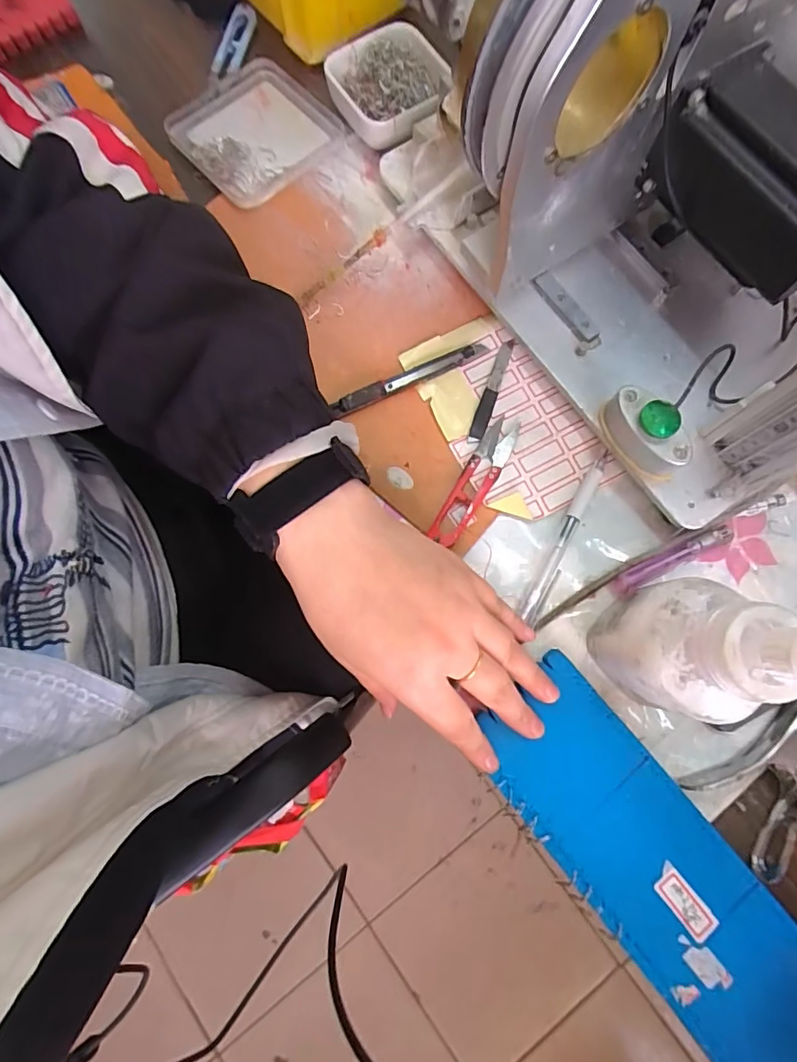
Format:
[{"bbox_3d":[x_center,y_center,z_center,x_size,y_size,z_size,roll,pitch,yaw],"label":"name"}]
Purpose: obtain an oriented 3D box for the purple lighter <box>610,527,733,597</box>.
[{"bbox_3d":[0.172,0.019,0.326,0.078,0.020,0.013,-26,78,-6],"label":"purple lighter"}]

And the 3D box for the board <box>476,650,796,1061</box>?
[{"bbox_3d":[0.155,0.208,0.277,0.085,0.007,0.282,-34,78,-7],"label":"board"}]

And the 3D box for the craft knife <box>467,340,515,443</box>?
[{"bbox_3d":[0.065,-0.098,0.358,0.010,0.004,0.083,19,78,5],"label":"craft knife"}]

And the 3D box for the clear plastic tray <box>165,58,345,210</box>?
[{"bbox_3d":[-0.115,-0.323,0.414,0.115,0.010,0.110,-42,80,-9],"label":"clear plastic tray"}]

